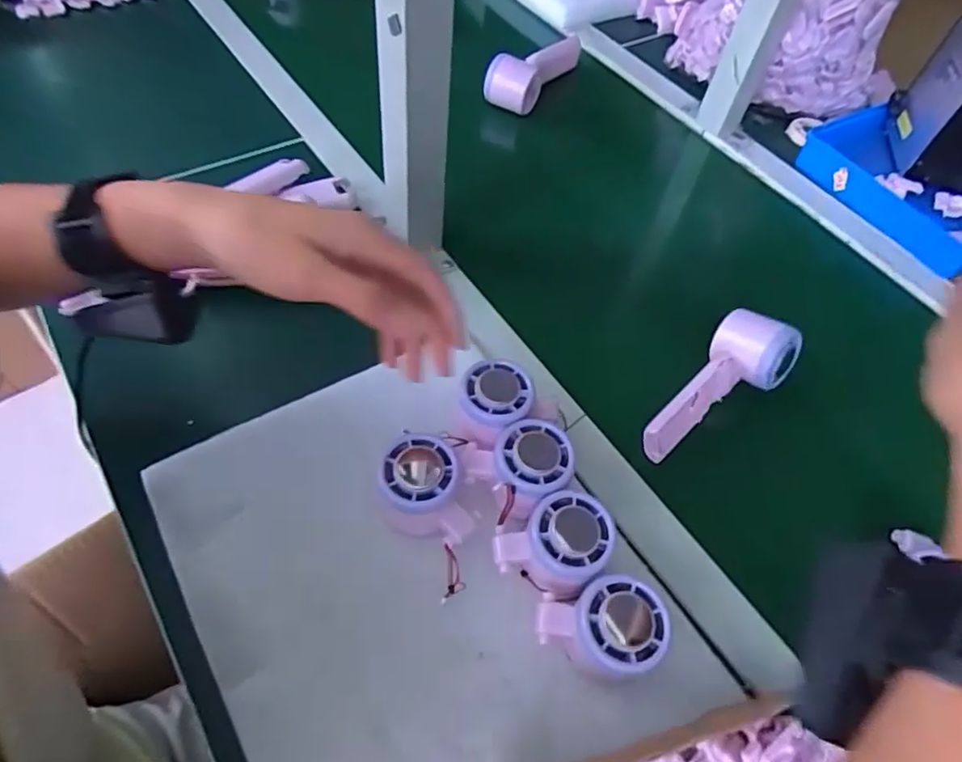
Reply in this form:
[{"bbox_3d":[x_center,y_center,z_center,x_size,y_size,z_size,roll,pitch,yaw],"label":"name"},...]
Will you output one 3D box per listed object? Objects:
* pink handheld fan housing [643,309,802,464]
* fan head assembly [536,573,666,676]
[{"bbox_3d":[0.191,0.003,0.487,0.158,0.040,0.064,-39,68,-12],"label":"pink handheld fan housing"},{"bbox_3d":[0.072,0.155,0.363,0.070,0.051,0.051,-3,57,-6],"label":"fan head assembly"}]

